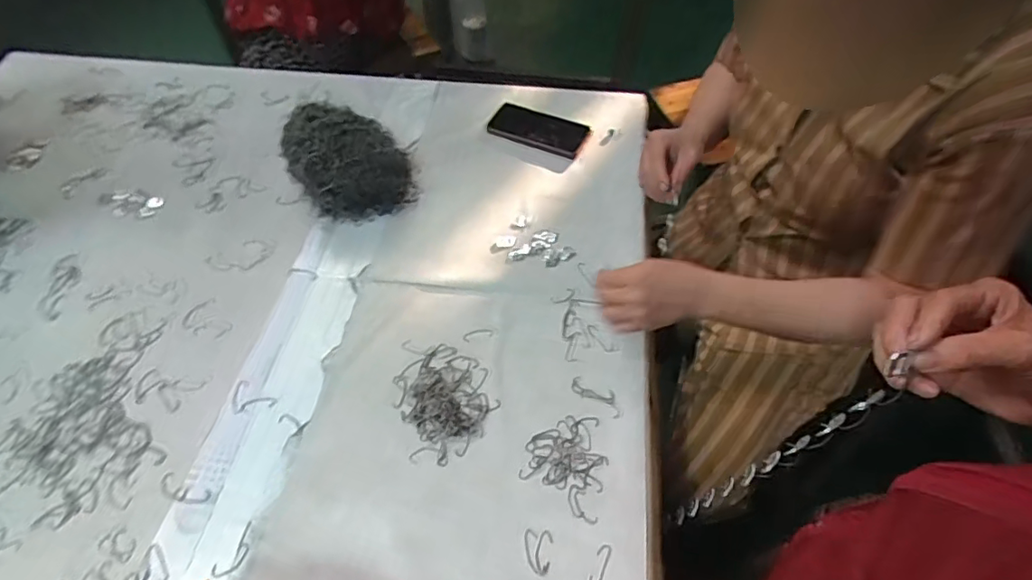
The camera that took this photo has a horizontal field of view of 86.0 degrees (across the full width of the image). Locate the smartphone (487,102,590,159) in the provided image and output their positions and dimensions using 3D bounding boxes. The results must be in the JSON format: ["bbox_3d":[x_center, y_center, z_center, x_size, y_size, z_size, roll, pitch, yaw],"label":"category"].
[{"bbox_3d":[0.036,-0.265,0.906,0.152,0.012,0.083,20,57,15],"label":"smartphone"}]

